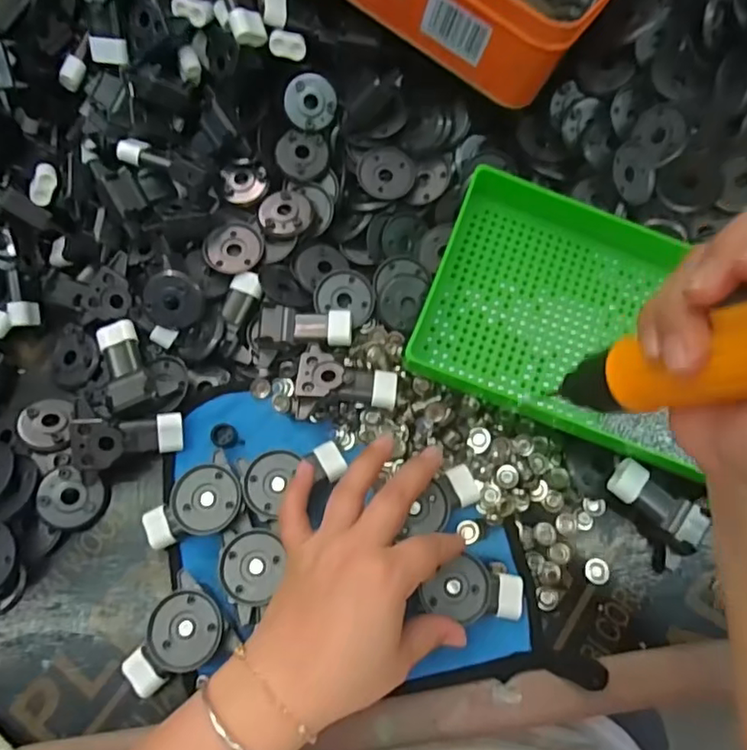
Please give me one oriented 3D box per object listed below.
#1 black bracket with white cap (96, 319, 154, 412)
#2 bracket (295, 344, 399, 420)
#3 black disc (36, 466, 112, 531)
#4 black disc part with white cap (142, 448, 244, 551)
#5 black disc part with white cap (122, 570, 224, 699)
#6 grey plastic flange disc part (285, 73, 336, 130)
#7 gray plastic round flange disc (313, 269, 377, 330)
[{"bbox_3d":[-0.169,-0.006,0.393,0.028,0.027,0.064,-22,73,-9],"label":"black bracket with white cap"},{"bbox_3d":[-0.017,0.008,0.390,0.065,0.034,0.051,4,71,0],"label":"bracket"},{"bbox_3d":[-0.192,0.080,0.370,0.040,0.005,0.037,4,81,-24],"label":"black disc"},{"bbox_3d":[-0.112,0.087,0.369,0.067,0.028,0.043,-43,77,-14],"label":"black disc part with white cap"},{"bbox_3d":[-0.115,0.160,0.344,0.043,0.029,0.067,28,73,8],"label":"black disc part with white cap"},{"bbox_3d":[-0.047,-0.202,0.427,0.037,0.004,0.037,5,107,-5],"label":"grey plastic flange disc part"},{"bbox_3d":[-0.020,-0.057,0.419,0.042,0.011,0.039,0,71,-1],"label":"gray plastic round flange disc"}]

